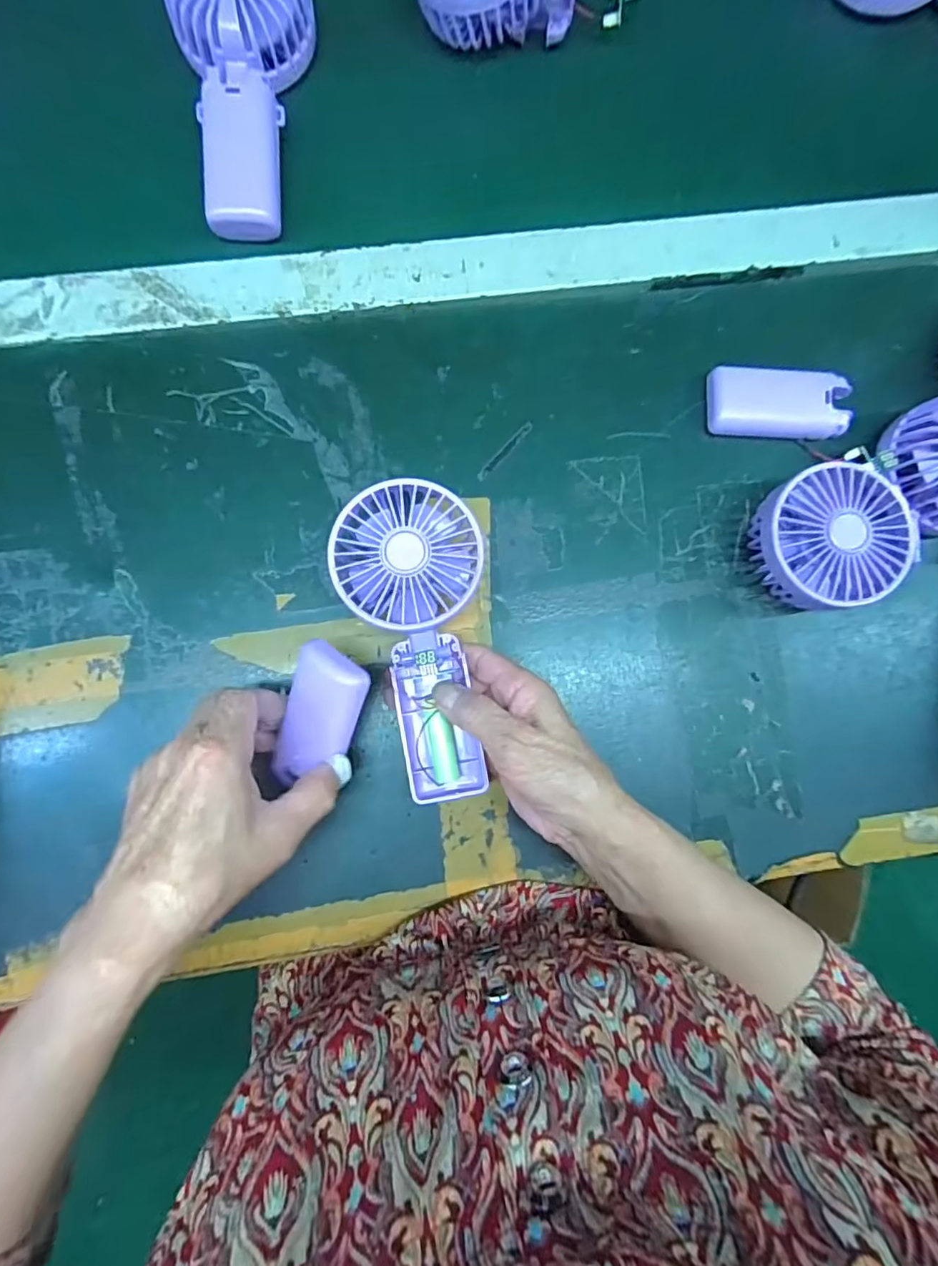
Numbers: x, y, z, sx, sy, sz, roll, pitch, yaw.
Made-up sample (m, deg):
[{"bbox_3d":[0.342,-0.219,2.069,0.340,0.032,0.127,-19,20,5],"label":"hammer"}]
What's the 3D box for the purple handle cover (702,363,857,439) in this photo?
[{"bbox_3d":[0.203,-0.150,0.371,0.090,0.016,0.041,3,86,-3],"label":"purple handle cover"}]

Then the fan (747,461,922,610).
[{"bbox_3d":[0.220,-0.058,0.353,0.086,0.044,0.082,0,86,-3],"label":"fan"}]

